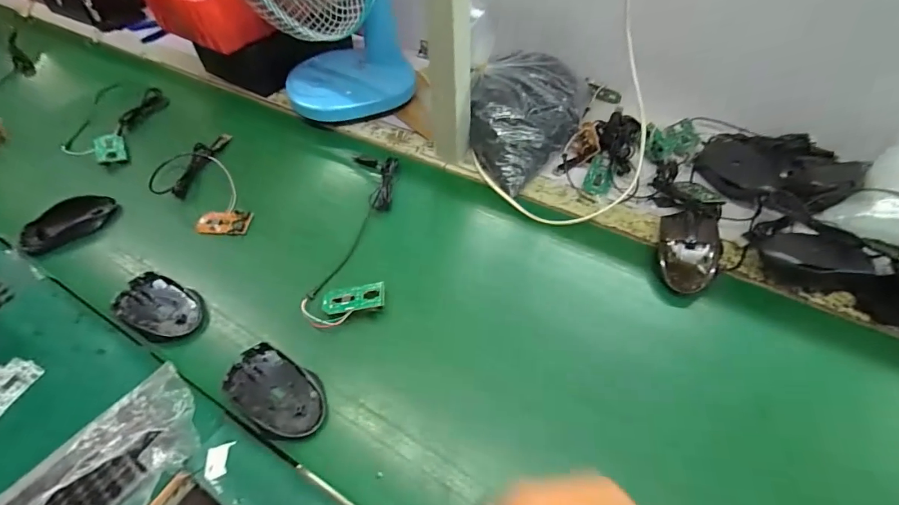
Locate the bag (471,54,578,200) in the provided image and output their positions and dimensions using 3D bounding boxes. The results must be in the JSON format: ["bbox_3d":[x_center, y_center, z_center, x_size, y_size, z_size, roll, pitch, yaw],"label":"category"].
[{"bbox_3d":[0.112,-0.194,0.590,0.160,0.079,0.224,7,54,8],"label":"bag"}]

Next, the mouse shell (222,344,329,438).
[{"bbox_3d":[-0.170,0.137,0.402,0.112,0.016,0.063,26,59,21],"label":"mouse shell"}]

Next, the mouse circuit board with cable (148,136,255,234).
[{"bbox_3d":[-0.359,-0.091,0.587,0.116,0.026,0.216,-24,55,-14],"label":"mouse circuit board with cable"}]

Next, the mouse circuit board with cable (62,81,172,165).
[{"bbox_3d":[-0.576,-0.213,0.701,0.124,0.033,0.225,-6,53,-1],"label":"mouse circuit board with cable"}]

